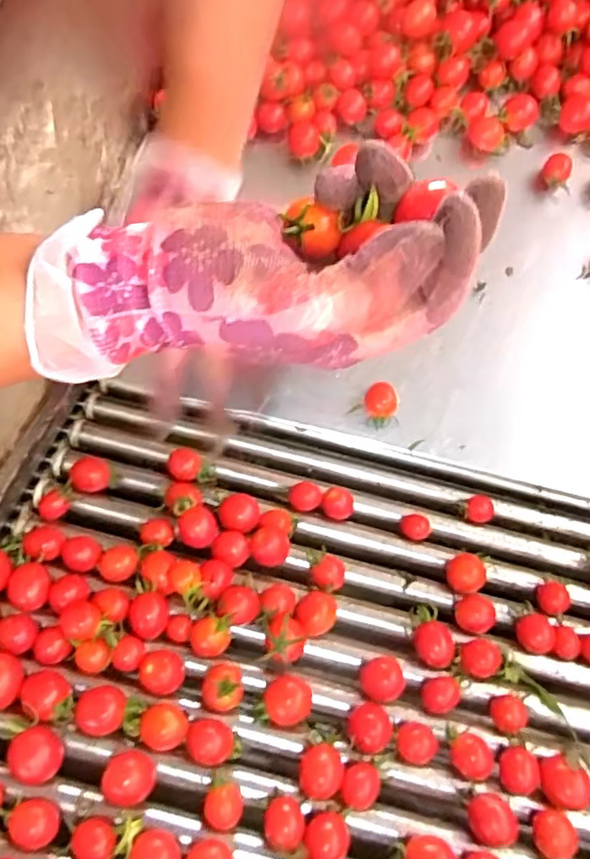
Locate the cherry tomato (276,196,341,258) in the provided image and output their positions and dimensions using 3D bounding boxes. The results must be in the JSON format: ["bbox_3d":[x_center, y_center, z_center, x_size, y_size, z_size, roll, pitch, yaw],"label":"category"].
[{"bbox_3d":[0.006,-0.081,0.253,0.024,0.016,0.016,10,72,1],"label":"cherry tomato"}]

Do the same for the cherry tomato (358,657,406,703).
[{"bbox_3d":[0.057,0.169,0.426,0.028,0.030,0.026,1,72,-2],"label":"cherry tomato"}]

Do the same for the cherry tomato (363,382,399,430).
[{"bbox_3d":[0.071,-0.019,0.518,0.025,0.021,0.033,-11,73,-5],"label":"cherry tomato"}]

